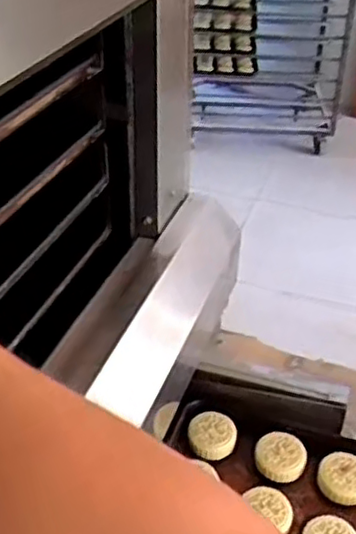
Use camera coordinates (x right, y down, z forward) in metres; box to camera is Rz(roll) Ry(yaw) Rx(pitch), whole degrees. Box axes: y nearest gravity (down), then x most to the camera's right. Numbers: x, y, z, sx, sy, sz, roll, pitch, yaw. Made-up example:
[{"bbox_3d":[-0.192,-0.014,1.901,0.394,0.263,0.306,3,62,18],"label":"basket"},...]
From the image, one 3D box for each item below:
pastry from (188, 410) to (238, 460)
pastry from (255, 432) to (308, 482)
[{"bbox_3d":[0.051,0.245,0.985,0.070,0.034,0.069,1,35,-1],"label":"pastry"},{"bbox_3d":[0.149,0.269,0.967,0.072,0.021,0.080,9,36,10],"label":"pastry"}]

